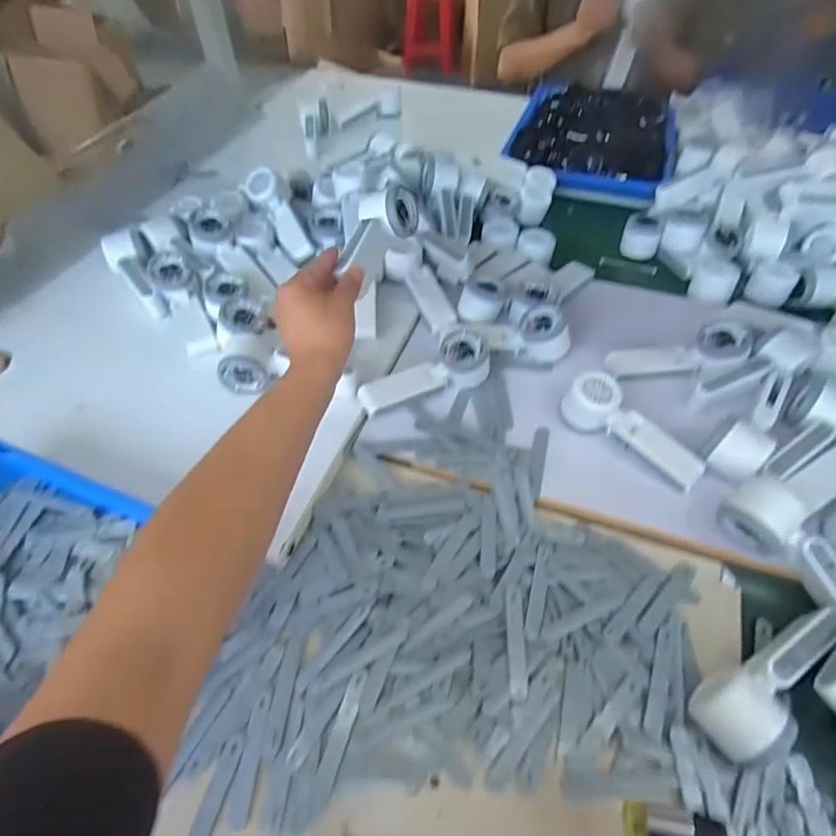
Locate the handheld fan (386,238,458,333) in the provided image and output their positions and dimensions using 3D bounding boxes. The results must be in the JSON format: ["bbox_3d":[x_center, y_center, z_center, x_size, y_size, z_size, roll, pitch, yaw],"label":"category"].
[{"bbox_3d":[0.005,-0.189,0.713,0.056,0.042,0.149,-26,75,-17],"label":"handheld fan"}]

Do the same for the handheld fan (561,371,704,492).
[{"bbox_3d":[0.242,0.015,0.564,0.055,0.053,0.164,-40,63,-22],"label":"handheld fan"}]

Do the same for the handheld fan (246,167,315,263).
[{"bbox_3d":[-0.206,-0.310,0.764,0.053,0.038,0.159,-27,85,-17],"label":"handheld fan"}]

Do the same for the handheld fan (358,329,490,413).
[{"bbox_3d":[0.009,-0.055,0.617,0.169,0.050,0.057,-18,57,-10],"label":"handheld fan"}]

